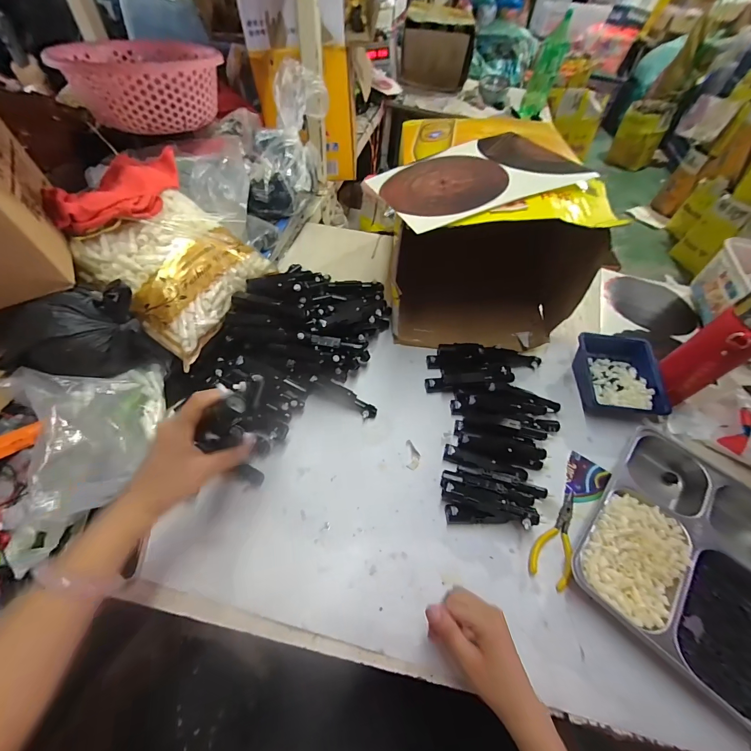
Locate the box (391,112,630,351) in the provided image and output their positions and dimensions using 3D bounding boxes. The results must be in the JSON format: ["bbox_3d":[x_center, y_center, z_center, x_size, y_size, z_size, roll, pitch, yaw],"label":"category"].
[{"bbox_3d":[0.181,-0.266,0.635,0.291,0.288,0.366,5,54,-1],"label":"box"}]

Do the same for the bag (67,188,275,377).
[{"bbox_3d":[-0.299,-0.166,0.520,0.159,0.135,0.210,23,56,12],"label":"bag"}]

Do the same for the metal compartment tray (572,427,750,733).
[{"bbox_3d":[0.399,0.213,0.428,0.222,0.042,0.299,38,60,21],"label":"metal compartment tray"}]

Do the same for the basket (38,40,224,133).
[{"bbox_3d":[-0.443,-0.572,0.656,0.257,0.095,0.243,21,55,11],"label":"basket"}]

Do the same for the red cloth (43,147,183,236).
[{"bbox_3d":[-0.370,-0.280,0.494,0.119,0.040,0.204,-1,54,-5],"label":"red cloth"}]

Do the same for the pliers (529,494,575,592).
[{"bbox_3d":[0.235,0.208,0.442,0.044,0.009,0.123,11,57,27],"label":"pliers"}]

